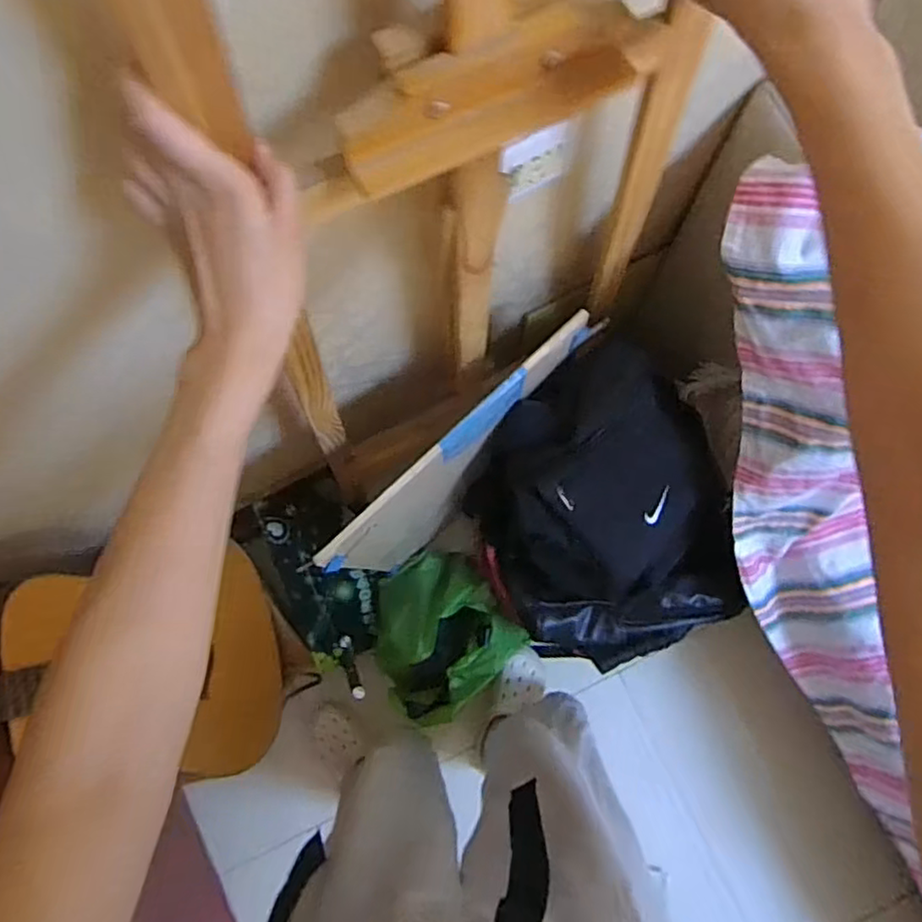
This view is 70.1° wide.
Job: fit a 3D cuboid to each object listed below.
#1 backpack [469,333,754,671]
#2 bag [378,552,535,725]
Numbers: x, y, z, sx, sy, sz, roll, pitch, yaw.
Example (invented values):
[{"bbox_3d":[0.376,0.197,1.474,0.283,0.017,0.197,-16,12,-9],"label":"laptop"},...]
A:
[{"bbox_3d":[0.219,0.102,1.068,0.402,0.220,0.586,-28,117,22],"label":"backpack"},{"bbox_3d":[-0.048,0.329,1.251,0.272,0.164,0.280,-37,82,0],"label":"bag"}]

